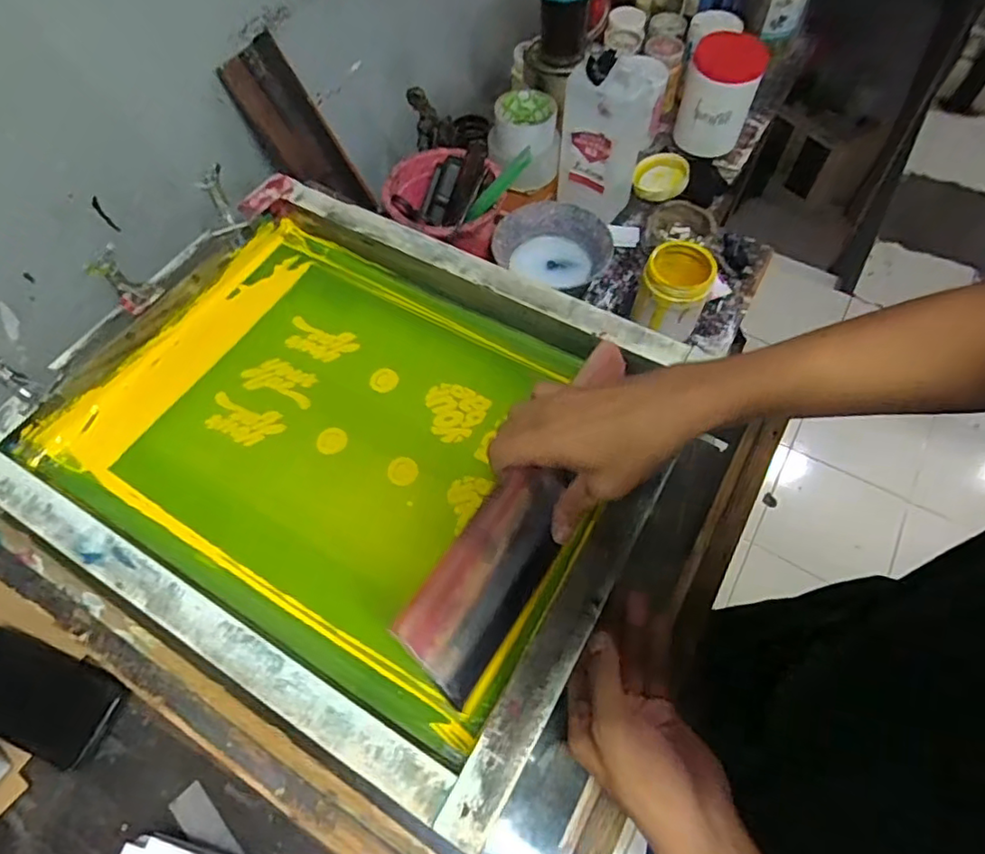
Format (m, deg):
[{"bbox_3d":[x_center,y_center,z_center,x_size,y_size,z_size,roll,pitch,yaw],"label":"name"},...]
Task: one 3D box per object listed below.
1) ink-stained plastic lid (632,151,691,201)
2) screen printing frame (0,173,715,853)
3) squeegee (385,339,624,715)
[{"bbox_3d":[0.257,-0.380,0.921,0.081,0.036,0.087,0,61,1],"label":"ink-stained plastic lid"},{"bbox_3d":[-0.117,-0.002,0.514,0.488,0.056,0.398,27,65,15],"label":"screen printing frame"},{"bbox_3d":[0.032,0.048,0.428,0.026,0.091,0.282,8,51,38],"label":"squeegee"}]

